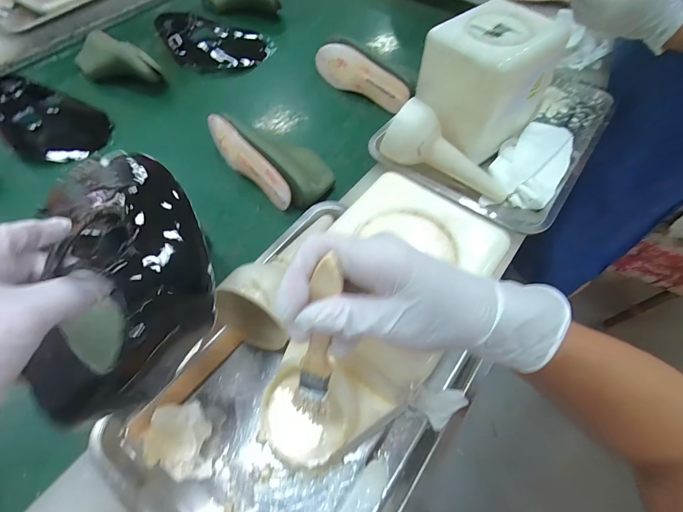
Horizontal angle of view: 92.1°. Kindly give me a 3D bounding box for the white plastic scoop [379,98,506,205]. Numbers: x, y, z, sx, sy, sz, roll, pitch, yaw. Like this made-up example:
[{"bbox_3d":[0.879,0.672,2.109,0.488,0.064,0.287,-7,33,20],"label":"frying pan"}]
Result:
[{"bbox_3d":[0.154,-0.142,0.483,0.191,0.068,0.053,33,65,-3],"label":"white plastic scoop"}]

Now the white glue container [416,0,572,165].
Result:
[{"bbox_3d":[0.210,-0.252,0.485,0.165,0.145,0.129,-35,66,-17],"label":"white glue container"}]

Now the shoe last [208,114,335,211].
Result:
[{"bbox_3d":[-0.127,-0.173,0.563,0.239,0.074,0.106,38,68,19],"label":"shoe last"}]

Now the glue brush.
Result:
[{"bbox_3d":[-0.015,0.061,0.212,0.021,0.146,0.008,16,36,9],"label":"glue brush"}]

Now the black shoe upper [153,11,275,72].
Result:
[{"bbox_3d":[-0.291,-0.484,0.744,0.248,0.064,0.136,5,61,3],"label":"black shoe upper"}]

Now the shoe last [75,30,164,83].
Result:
[{"bbox_3d":[-0.469,-0.410,0.689,0.205,0.060,0.091,20,63,11],"label":"shoe last"}]

